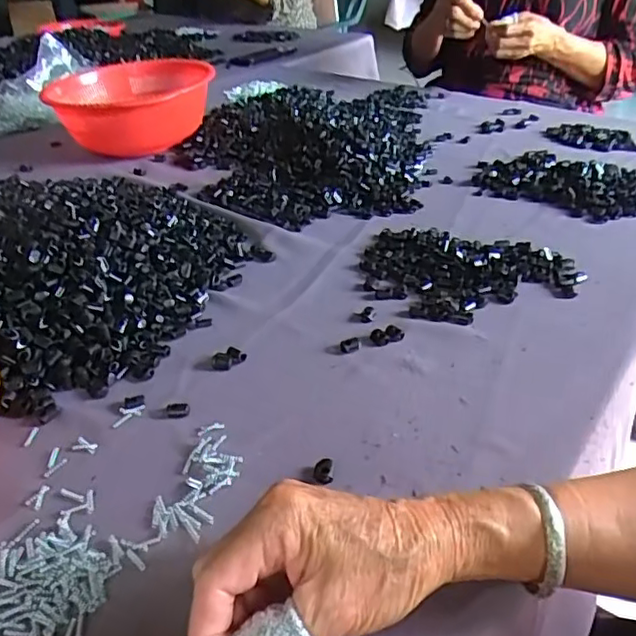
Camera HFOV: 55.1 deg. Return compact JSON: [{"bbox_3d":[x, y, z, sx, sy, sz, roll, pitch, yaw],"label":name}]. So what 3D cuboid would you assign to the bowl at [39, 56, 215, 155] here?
[{"bbox_3d":[-0.258,-0.301,0.867,0.208,0.093,0.217,-4,36,-6],"label":"bowl"}]

